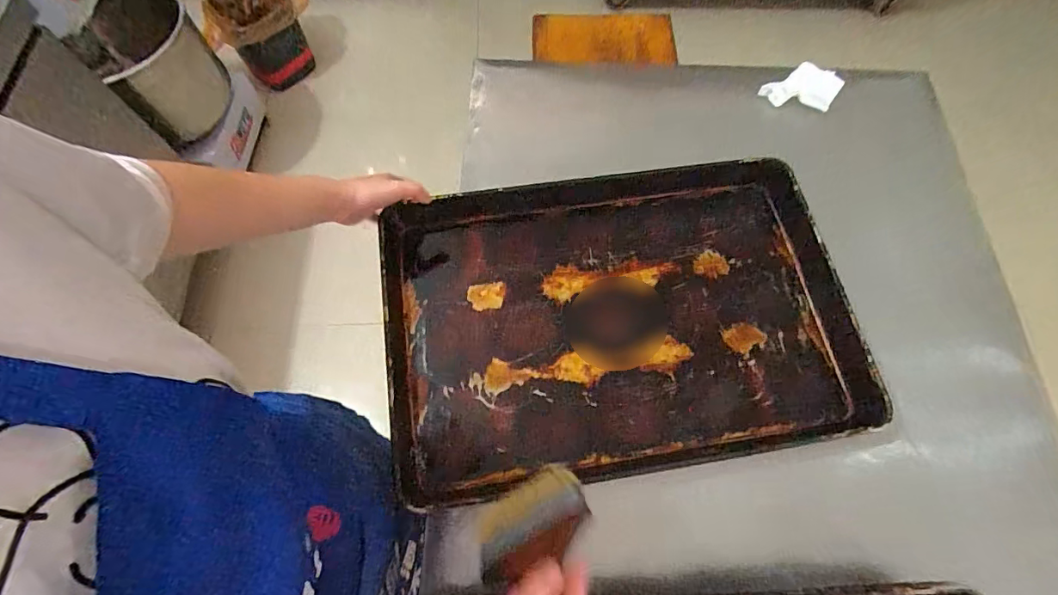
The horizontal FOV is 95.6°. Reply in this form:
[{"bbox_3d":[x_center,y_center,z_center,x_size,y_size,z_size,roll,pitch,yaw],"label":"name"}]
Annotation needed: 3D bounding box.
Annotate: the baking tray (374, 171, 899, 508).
[{"bbox_3d":[0.122,0.021,0.650,0.612,0.060,0.397,-9,68,-3],"label":"baking tray"}]

